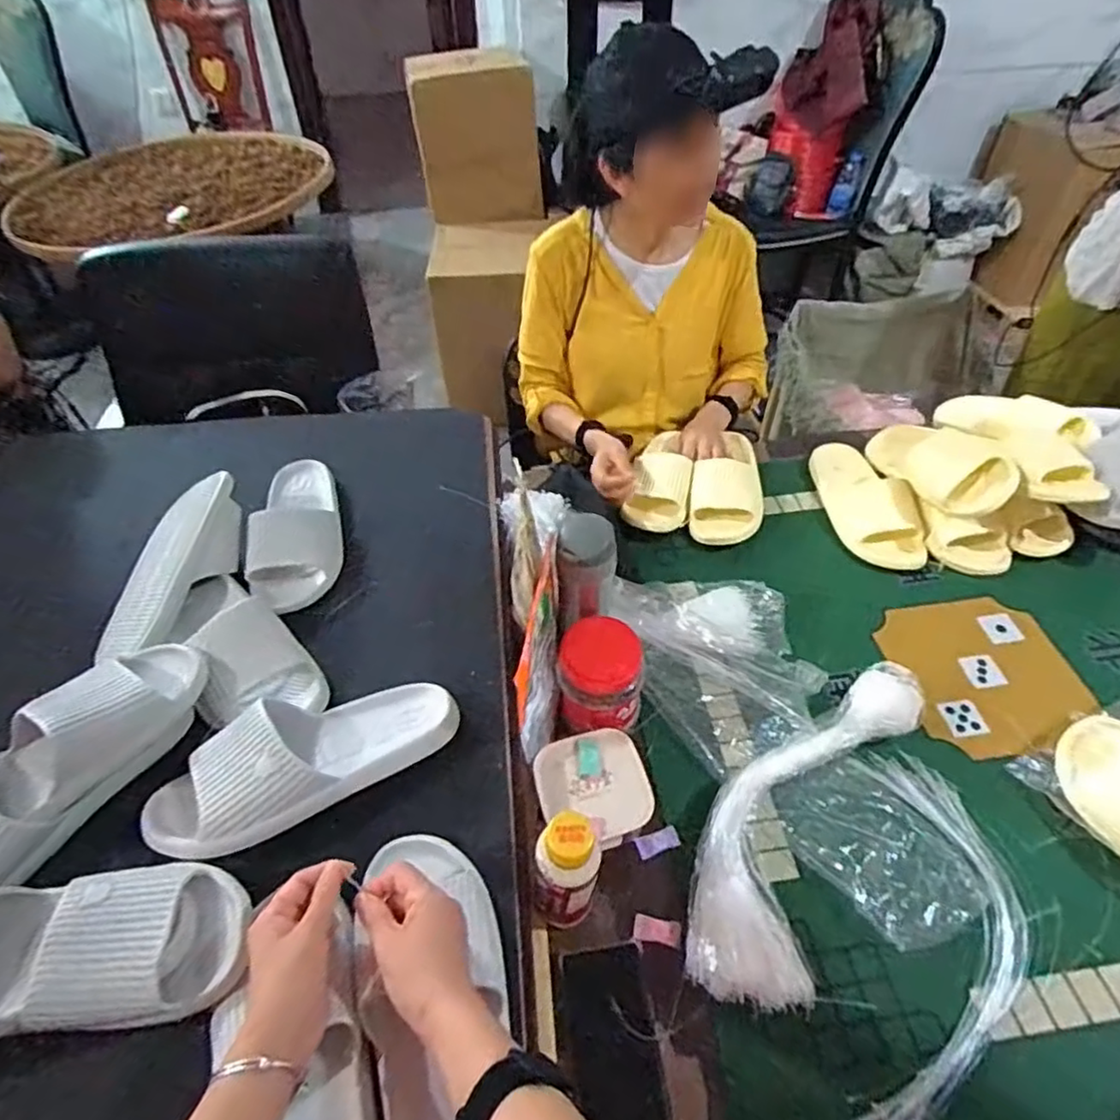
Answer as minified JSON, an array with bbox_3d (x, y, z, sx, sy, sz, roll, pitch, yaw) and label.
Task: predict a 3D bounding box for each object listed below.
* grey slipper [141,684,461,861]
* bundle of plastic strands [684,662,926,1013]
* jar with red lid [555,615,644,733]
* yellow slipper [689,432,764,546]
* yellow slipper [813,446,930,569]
[{"bbox_3d":[-0.236,0.180,0.613,0.281,0.068,0.116,-24,52,-19],"label":"grey slipper"},{"bbox_3d":[0.246,0.256,0.680,0.142,0.067,0.387,26,53,23],"label":"bundle of plastic strands"},{"bbox_3d":[0.044,0.133,0.739,0.095,0.121,0.078,1,48,2],"label":"jar with red lid"},{"bbox_3d":[0.261,-0.129,1.043,0.107,0.058,0.248,6,48,7],"label":"yellow slipper"},{"bbox_3d":[0.458,-0.095,0.992,0.108,0.054,0.246,-2,48,-1],"label":"yellow slipper"}]

